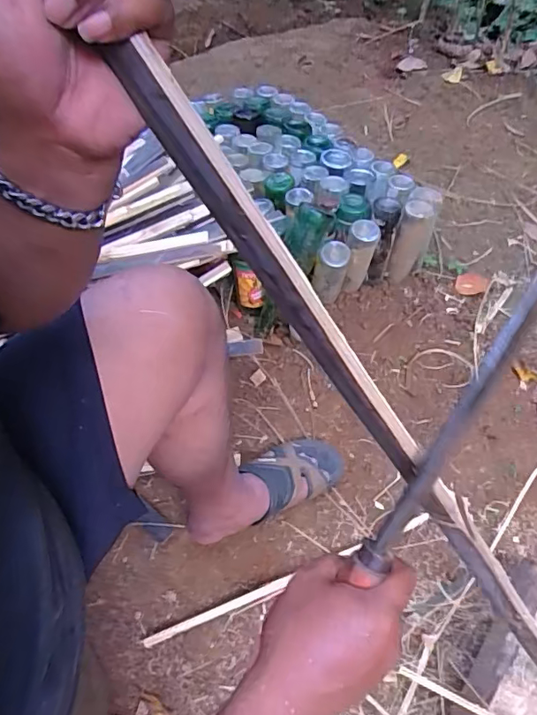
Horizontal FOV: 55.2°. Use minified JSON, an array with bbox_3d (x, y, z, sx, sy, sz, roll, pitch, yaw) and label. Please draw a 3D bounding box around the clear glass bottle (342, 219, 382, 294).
[{"bbox_3d":[0.188,-0.205,1.051,0.060,0.147,0.057,12,54,9],"label":"clear glass bottle"}]

